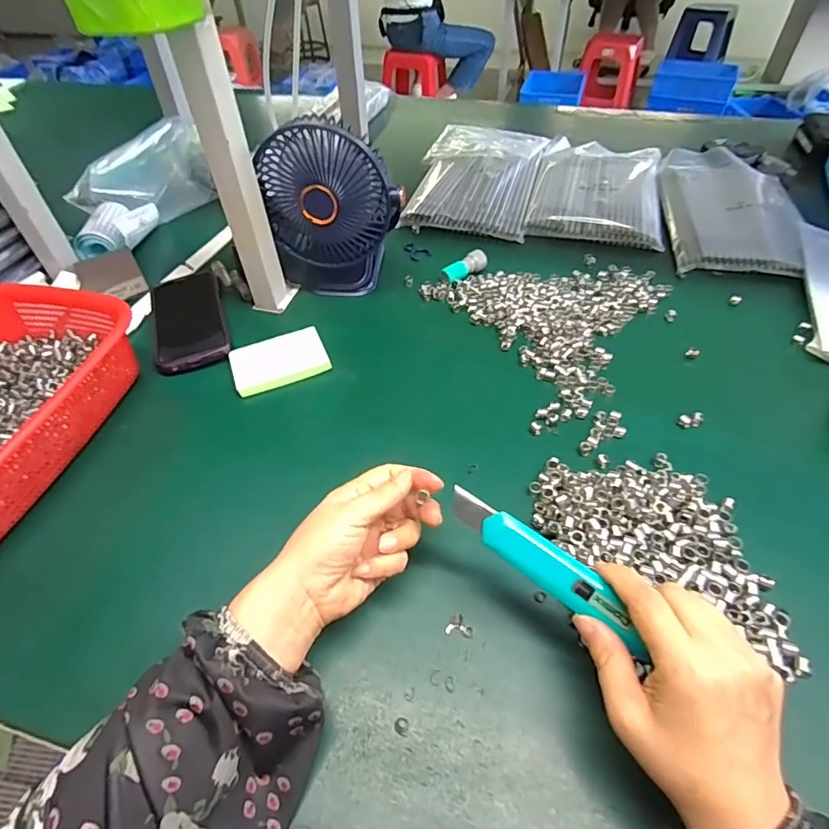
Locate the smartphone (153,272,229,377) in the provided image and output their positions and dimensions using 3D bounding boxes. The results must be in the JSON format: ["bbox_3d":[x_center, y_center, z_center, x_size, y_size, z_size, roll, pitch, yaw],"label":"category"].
[{"bbox_3d":[-0.257,-0.112,0.559,0.075,0.009,0.167,-17,49,-12],"label":"smartphone"}]

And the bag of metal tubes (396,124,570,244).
[{"bbox_3d":[0.102,-0.385,0.782,0.212,0.035,0.346,14,50,16],"label":"bag of metal tubes"}]

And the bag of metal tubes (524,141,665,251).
[{"bbox_3d":[0.281,-0.352,0.755,0.181,0.018,0.306,11,49,13],"label":"bag of metal tubes"}]

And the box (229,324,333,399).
[{"bbox_3d":[-0.141,-0.057,0.512,0.094,0.012,0.067,-19,49,-14],"label":"box"}]

